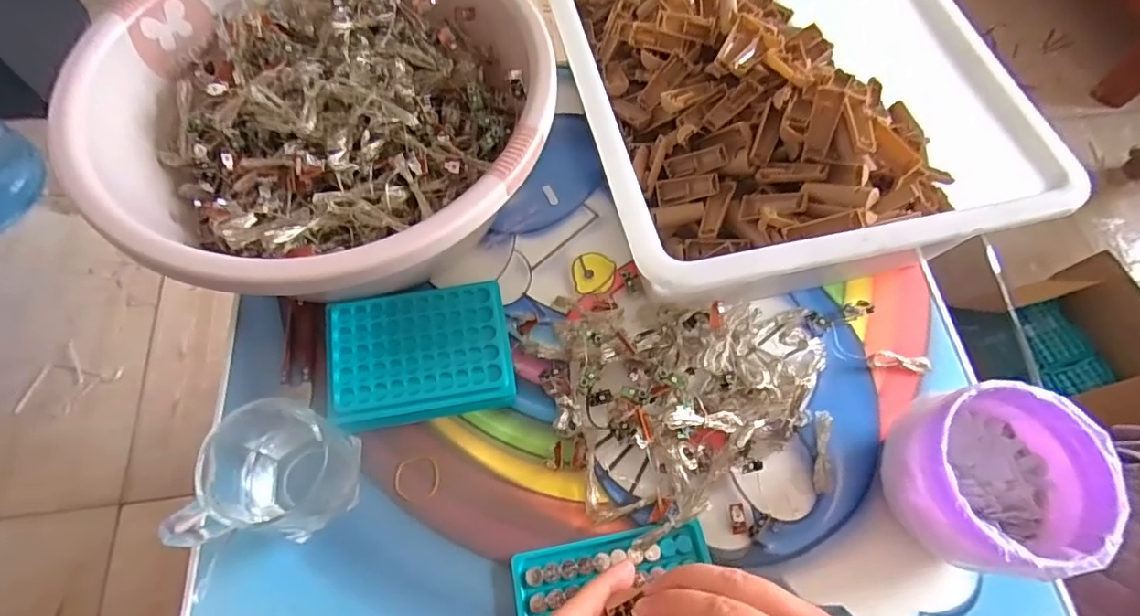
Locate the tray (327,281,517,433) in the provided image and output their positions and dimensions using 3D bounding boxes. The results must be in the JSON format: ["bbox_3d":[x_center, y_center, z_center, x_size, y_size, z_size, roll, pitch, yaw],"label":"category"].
[{"bbox_3d":[-0.110,0.035,0.421,0.128,0.028,0.095,-10,65,-7],"label":"tray"}]

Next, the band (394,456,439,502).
[{"bbox_3d":[-0.109,0.123,0.405,0.030,0.004,0.031,4,67,-10],"label":"band"}]

